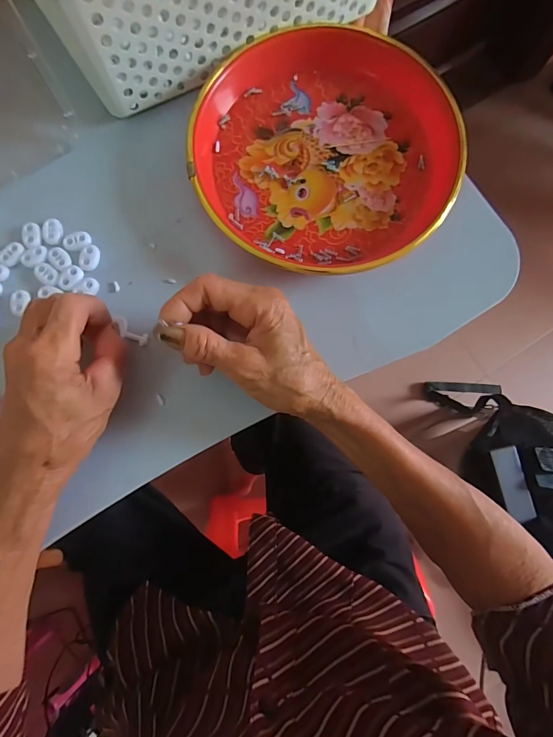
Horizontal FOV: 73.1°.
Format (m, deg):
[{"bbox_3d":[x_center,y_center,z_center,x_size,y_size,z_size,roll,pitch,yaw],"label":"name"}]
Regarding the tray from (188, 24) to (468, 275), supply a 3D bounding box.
[{"bbox_3d":[0.041,-0.191,0.314,0.210,0.030,0.215,0,81,-2],"label":"tray"}]

